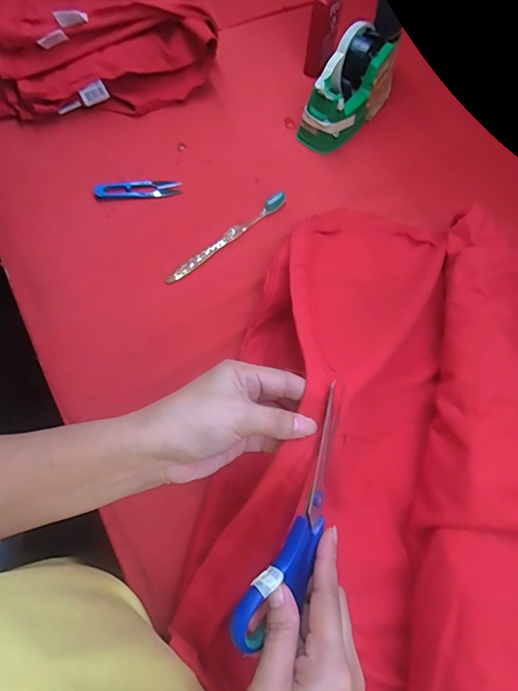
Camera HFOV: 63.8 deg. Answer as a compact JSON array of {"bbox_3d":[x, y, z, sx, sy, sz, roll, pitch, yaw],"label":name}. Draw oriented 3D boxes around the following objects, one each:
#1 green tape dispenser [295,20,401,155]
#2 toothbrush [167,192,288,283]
[{"bbox_3d":[0.120,-0.335,0.538,0.060,0.097,0.148,34,68,8],"label":"green tape dispenser"},{"bbox_3d":[-0.038,-0.131,0.496,0.177,0.012,0.015,-38,77,-19],"label":"toothbrush"}]

